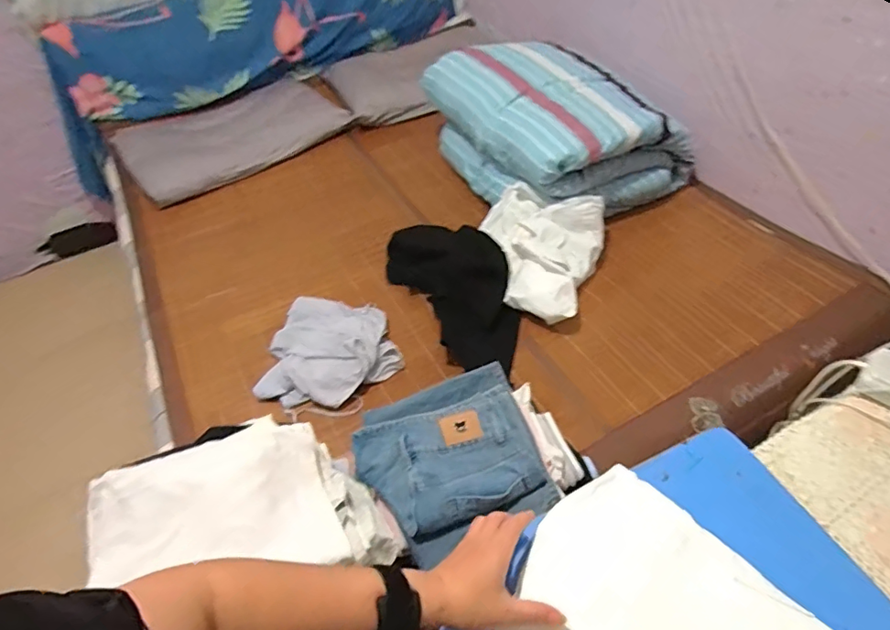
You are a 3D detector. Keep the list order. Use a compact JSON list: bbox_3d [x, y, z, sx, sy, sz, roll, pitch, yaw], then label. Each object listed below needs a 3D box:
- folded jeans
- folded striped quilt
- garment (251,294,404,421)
[{"bbox_3d":[0.009,0.217,0.806,0.264,0.065,0.237,-19,49,-11],"label":"folded jeans"},{"bbox_3d":[0.296,-0.535,1.477,0.486,0.289,0.619,-25,50,-16],"label":"folded striped quilt"},{"bbox_3d":[-0.245,0.069,1.149,0.285,0.075,0.295,-3,48,3],"label":"garment"}]

